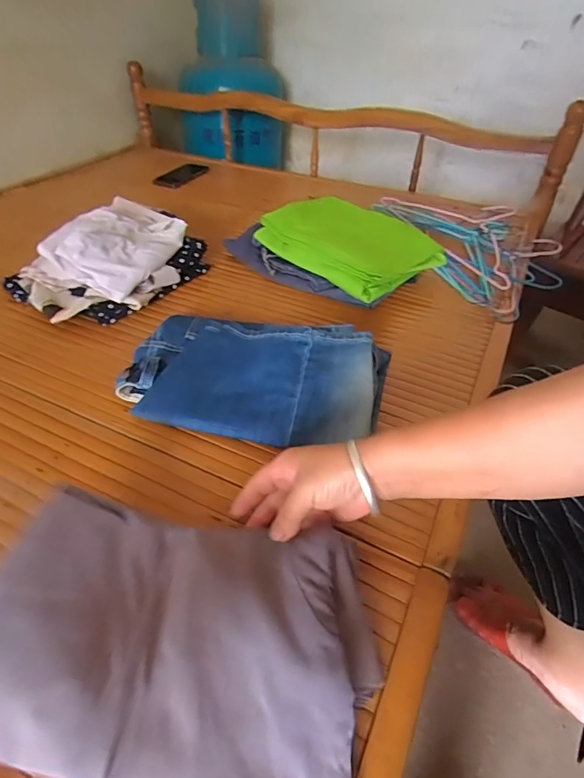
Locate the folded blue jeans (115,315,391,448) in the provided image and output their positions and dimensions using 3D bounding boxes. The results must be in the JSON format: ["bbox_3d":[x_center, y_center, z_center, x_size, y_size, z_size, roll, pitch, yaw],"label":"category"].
[{"bbox_3d":[-0.046,-0.021,0.542,0.310,0.047,0.198,11,44,11],"label":"folded blue jeans"}]

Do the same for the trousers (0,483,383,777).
[{"bbox_3d":[-0.079,0.172,0.315,0.264,0.060,0.173,8,44,7],"label":"trousers"}]

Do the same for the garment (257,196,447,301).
[{"bbox_3d":[0.106,-0.258,0.746,0.227,0.056,0.254,-30,51,-31],"label":"garment"}]

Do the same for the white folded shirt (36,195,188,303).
[{"bbox_3d":[-0.271,-0.240,0.703,0.172,0.063,0.227,15,44,14],"label":"white folded shirt"}]

